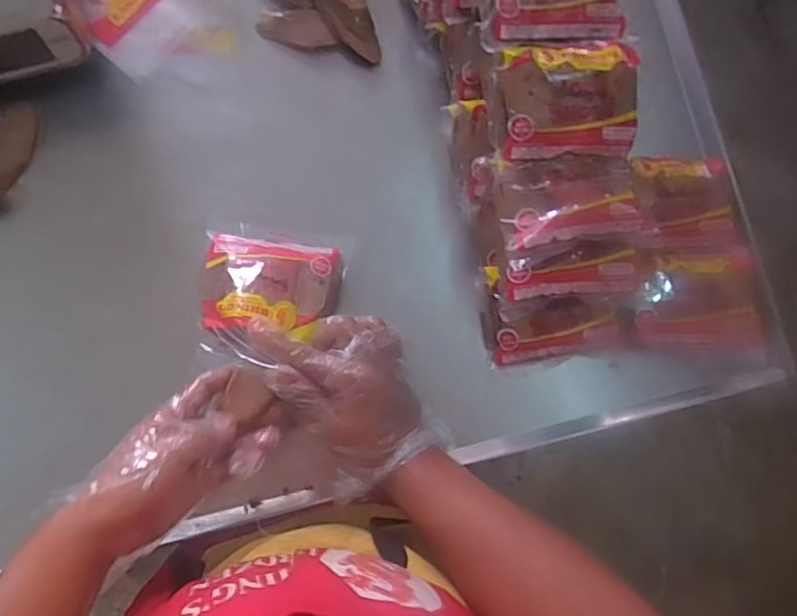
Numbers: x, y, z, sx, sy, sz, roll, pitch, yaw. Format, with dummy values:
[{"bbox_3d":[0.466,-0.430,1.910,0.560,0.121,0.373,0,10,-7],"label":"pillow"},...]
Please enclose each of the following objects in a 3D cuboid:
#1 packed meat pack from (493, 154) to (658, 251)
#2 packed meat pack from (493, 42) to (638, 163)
[{"bbox_3d":[0.154,-0.096,0.522,0.127,0.026,0.077,-8,84,-4],"label":"packed meat pack"},{"bbox_3d":[0.150,-0.181,0.514,0.122,0.023,0.096,-5,100,-5],"label":"packed meat pack"}]

